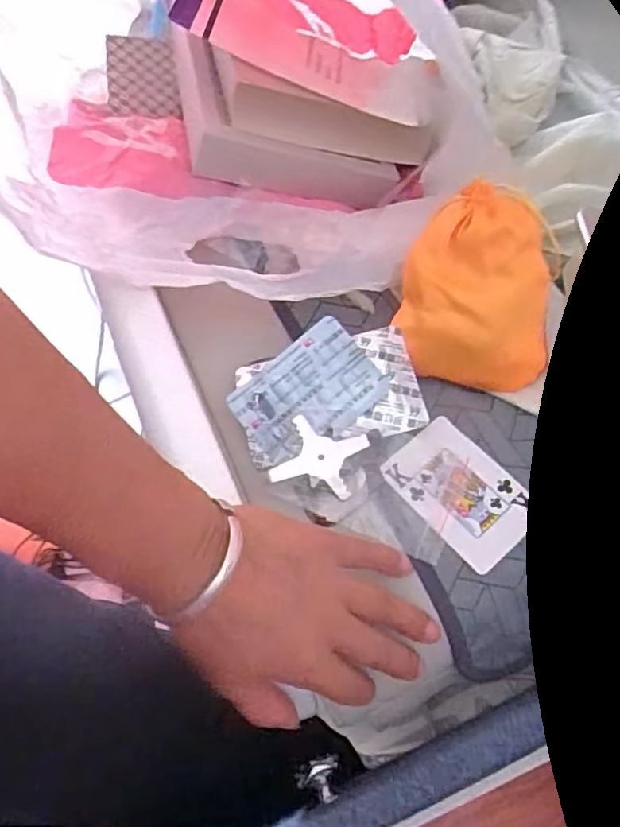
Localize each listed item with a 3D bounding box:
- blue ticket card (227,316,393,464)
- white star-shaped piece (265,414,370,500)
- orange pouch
[{"bbox_3d":[0.000,-0.013,0.373,0.085,0.007,0.060,-40,85,-5],"label":"blue ticket card"},{"bbox_3d":[0.005,0.026,0.367,0.050,0.004,0.040,16,80,-4],"label":"white star-shaped piece"},{"bbox_3d":[0.104,-0.077,0.384,0.095,0.076,0.099,10,61,8],"label":"orange pouch"}]

